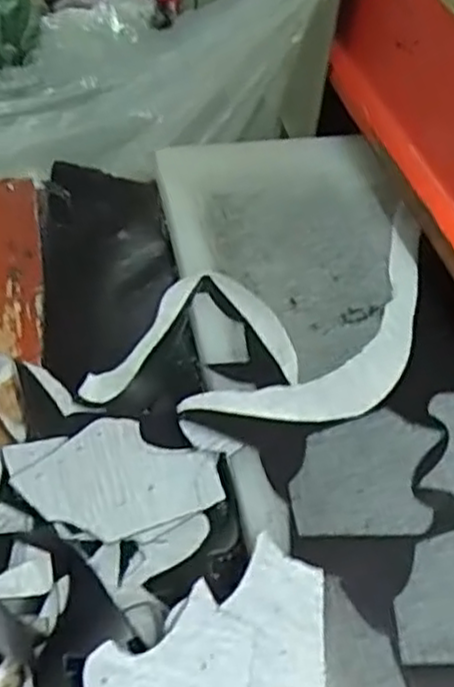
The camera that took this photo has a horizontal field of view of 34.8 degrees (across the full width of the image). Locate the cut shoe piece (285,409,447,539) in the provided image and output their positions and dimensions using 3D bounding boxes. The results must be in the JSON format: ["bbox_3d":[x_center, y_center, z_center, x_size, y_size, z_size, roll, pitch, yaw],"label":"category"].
[{"bbox_3d":[0.108,0.098,0.554,0.120,0.005,0.104,0,48,-5],"label":"cut shoe piece"}]

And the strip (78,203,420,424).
[{"bbox_3d":[0.044,-0.038,0.677,0.250,0.055,0.321,13,48,7],"label":"strip"}]

